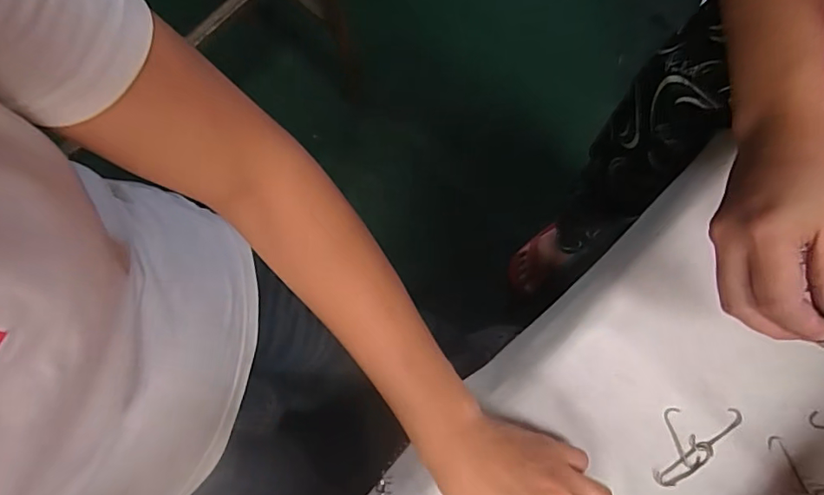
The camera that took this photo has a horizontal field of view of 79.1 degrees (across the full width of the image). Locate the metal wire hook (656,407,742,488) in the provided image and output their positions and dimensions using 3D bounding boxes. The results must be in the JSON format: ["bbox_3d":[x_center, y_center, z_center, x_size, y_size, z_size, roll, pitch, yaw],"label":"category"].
[{"bbox_3d":[0.202,0.138,0.364,0.078,0.004,0.041,-44,80,-9],"label":"metal wire hook"}]

